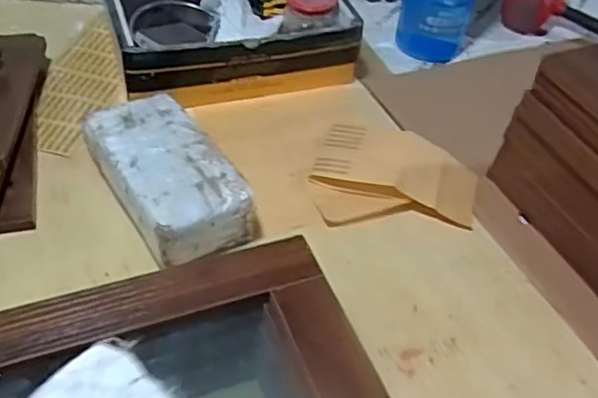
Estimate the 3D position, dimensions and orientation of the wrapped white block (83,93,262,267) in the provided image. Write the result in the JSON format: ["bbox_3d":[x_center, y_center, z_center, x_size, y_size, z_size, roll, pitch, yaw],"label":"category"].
[{"bbox_3d":[-0.138,-0.028,0.663,0.112,0.053,0.212,-24,53,-26],"label":"wrapped white block"}]

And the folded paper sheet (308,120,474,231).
[{"bbox_3d":[0.110,-0.031,0.711,0.178,0.028,0.149,10,46,4],"label":"folded paper sheet"}]

